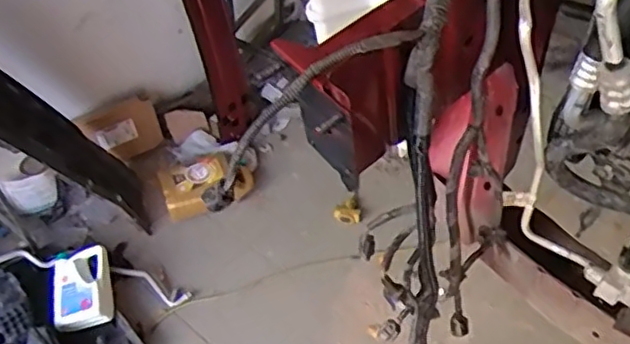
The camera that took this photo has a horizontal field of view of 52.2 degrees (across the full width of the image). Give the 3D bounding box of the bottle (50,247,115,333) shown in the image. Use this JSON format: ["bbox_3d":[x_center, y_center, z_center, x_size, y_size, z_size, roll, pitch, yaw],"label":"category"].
[{"bbox_3d":[-0.629,0.320,1.747,0.149,0.082,0.219,-11,47,-8],"label":"bottle"}]

